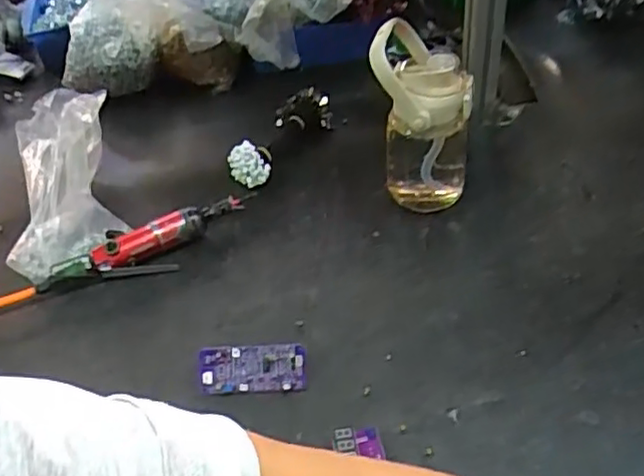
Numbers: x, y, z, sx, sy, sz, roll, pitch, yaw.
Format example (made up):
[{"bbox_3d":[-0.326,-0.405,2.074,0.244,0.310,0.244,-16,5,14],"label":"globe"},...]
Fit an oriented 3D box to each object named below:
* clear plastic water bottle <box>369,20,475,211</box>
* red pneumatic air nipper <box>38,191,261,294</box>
[{"bbox_3d":[0.123,-0.142,0.815,0.115,0.220,0.091,2,46,9],"label":"clear plastic water bottle"},{"bbox_3d":[-0.213,0.015,0.828,0.281,0.051,0.062,-20,47,-13],"label":"red pneumatic air nipper"}]

